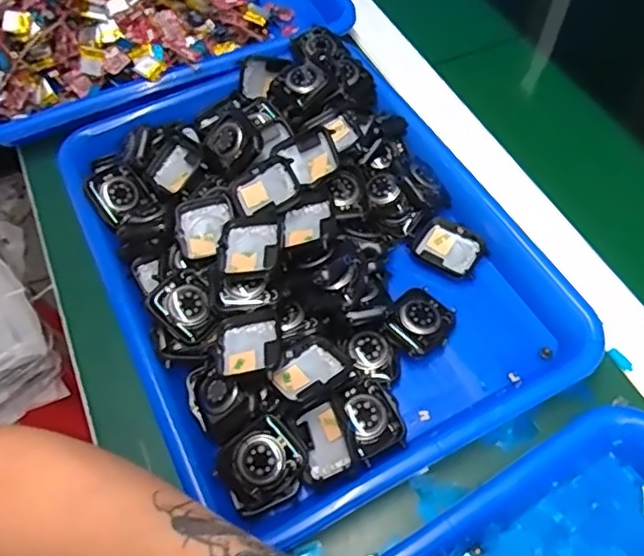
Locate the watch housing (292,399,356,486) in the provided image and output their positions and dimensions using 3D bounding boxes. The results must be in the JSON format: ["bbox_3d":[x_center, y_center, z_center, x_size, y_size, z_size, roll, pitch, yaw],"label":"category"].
[{"bbox_3d":[0.001,0.087,0.319,0.031,0.011,0.040,-28,62,19],"label":"watch housing"}]

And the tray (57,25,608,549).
[{"bbox_3d":[-0.013,-0.031,0.388,0.255,0.052,0.331,-27,61,-13],"label":"tray"}]

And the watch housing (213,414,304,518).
[{"bbox_3d":[-0.031,0.099,0.315,0.044,0.013,0.043,-31,85,-9],"label":"watch housing"}]

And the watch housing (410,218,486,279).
[{"bbox_3d":[0.086,-0.021,0.402,0.044,0.010,0.035,28,64,19],"label":"watch housing"}]

